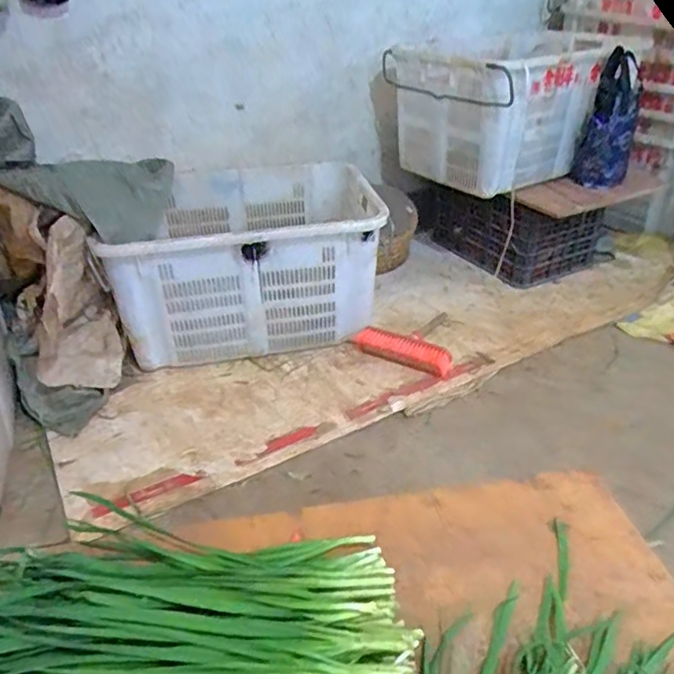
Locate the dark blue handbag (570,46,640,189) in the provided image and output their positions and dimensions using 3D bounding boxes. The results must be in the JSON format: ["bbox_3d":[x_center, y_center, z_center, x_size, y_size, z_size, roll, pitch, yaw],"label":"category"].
[{"bbox_3d":[0.782,-0.612,1.688,0.149,0.328,0.124,13,35,22],"label":"dark blue handbag"}]

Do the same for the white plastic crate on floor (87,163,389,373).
[{"bbox_3d":[-0.236,-0.213,1.572,0.682,0.329,0.501,-11,33,-14],"label":"white plastic crate on floor"}]

